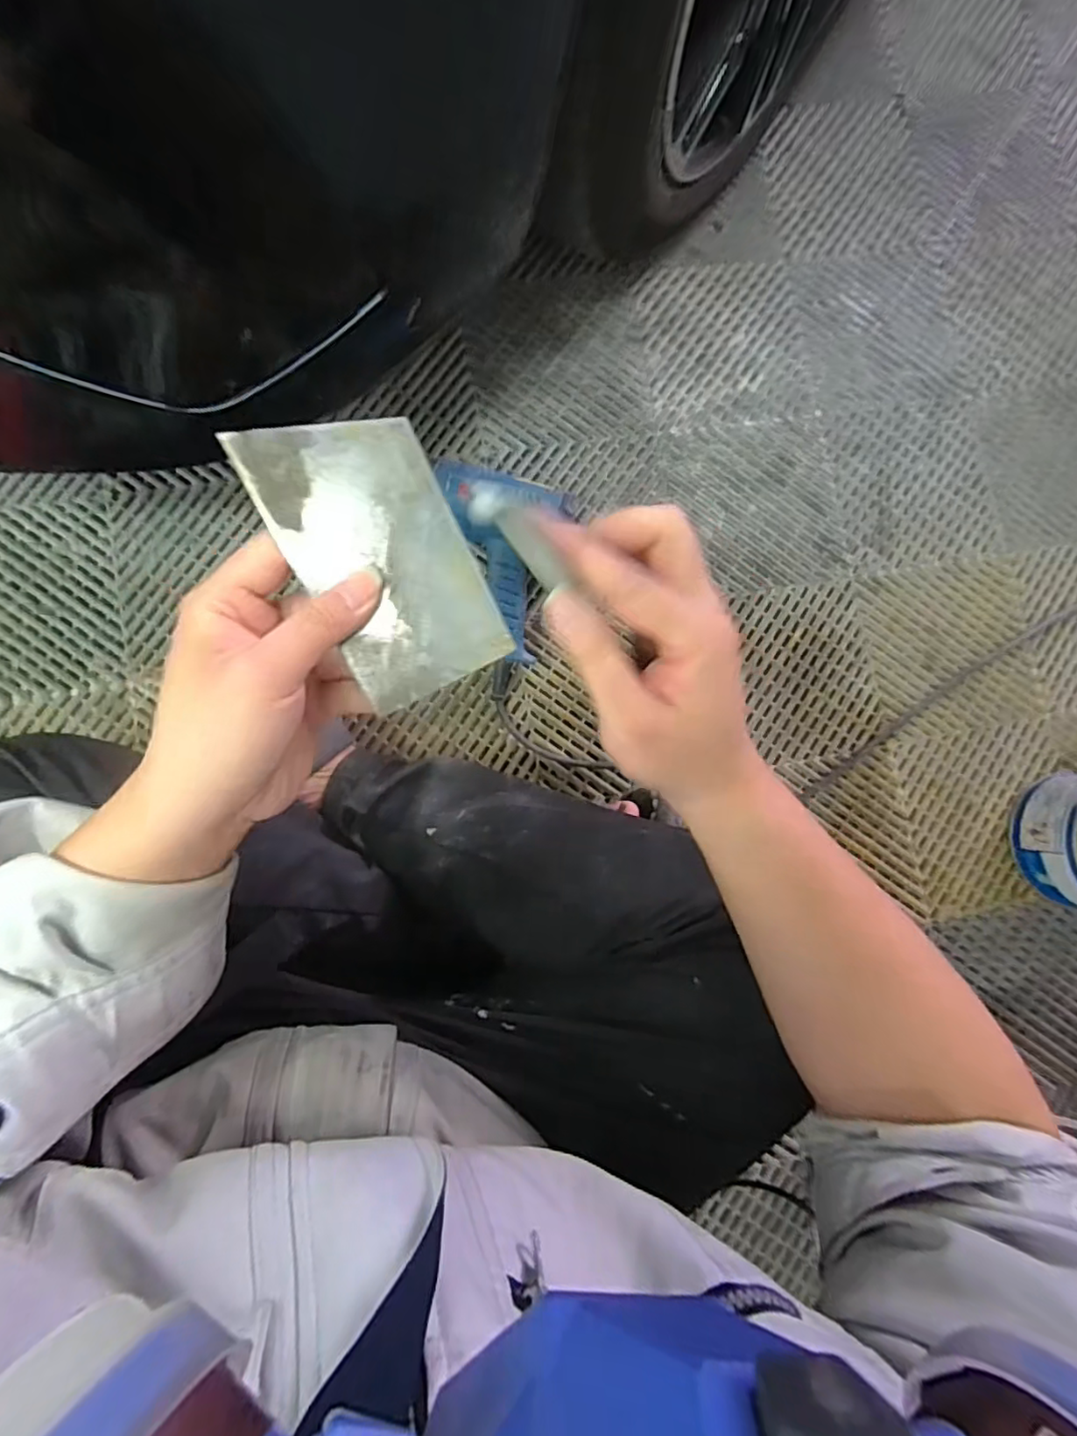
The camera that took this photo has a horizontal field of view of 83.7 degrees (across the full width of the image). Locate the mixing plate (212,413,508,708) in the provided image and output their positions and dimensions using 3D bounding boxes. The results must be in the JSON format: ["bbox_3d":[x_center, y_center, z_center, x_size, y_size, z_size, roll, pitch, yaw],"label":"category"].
[{"bbox_3d":[-0.074,-0.077,0.285,0.077,0.005,0.134,-27,104,-1],"label":"mixing plate"}]

